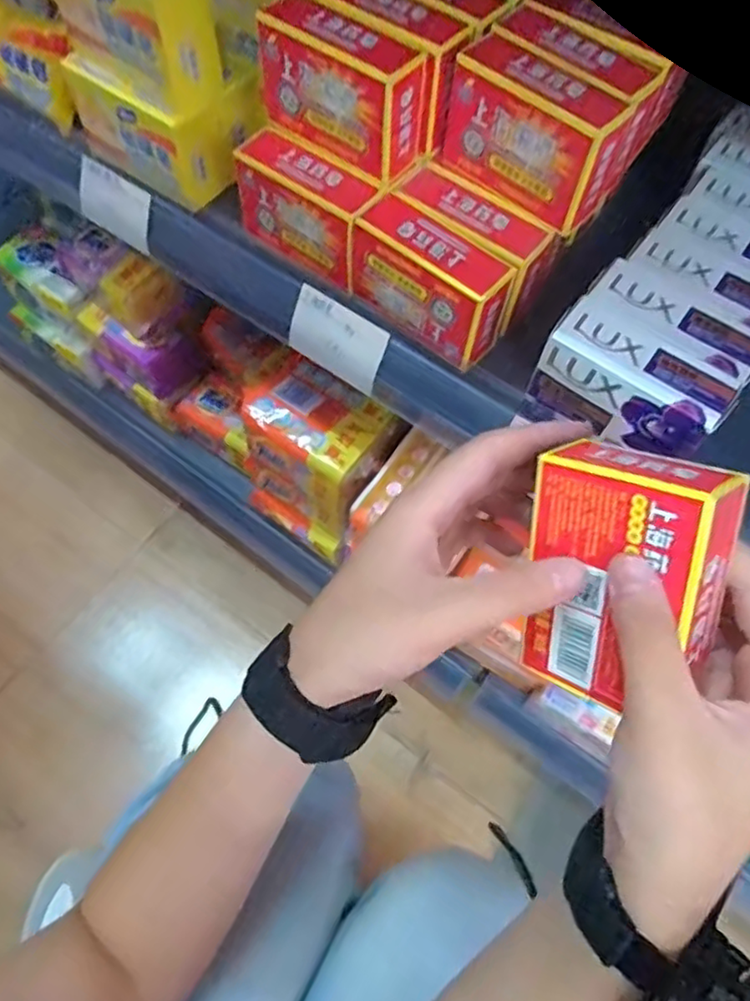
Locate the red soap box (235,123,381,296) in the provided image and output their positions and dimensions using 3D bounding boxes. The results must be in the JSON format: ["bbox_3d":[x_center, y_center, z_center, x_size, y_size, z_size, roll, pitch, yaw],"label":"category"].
[{"bbox_3d":[-0.042,-0.178,0.390,0.090,0.064,0.037,35,67,14],"label":"red soap box"}]

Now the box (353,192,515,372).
[{"bbox_3d":[0.031,-0.127,0.371,0.090,0.059,0.034,35,67,14],"label":"box"}]

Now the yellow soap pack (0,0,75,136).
[{"bbox_3d":[-0.247,-0.311,0.451,0.089,0.055,0.036,28,65,11],"label":"yellow soap pack"}]

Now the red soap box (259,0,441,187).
[{"bbox_3d":[-0.014,-0.228,0.355,0.090,0.063,0.043,35,67,14],"label":"red soap box"}]

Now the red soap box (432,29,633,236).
[{"bbox_3d":[0.084,-0.198,0.345,0.098,0.060,0.042,35,67,14],"label":"red soap box"}]

